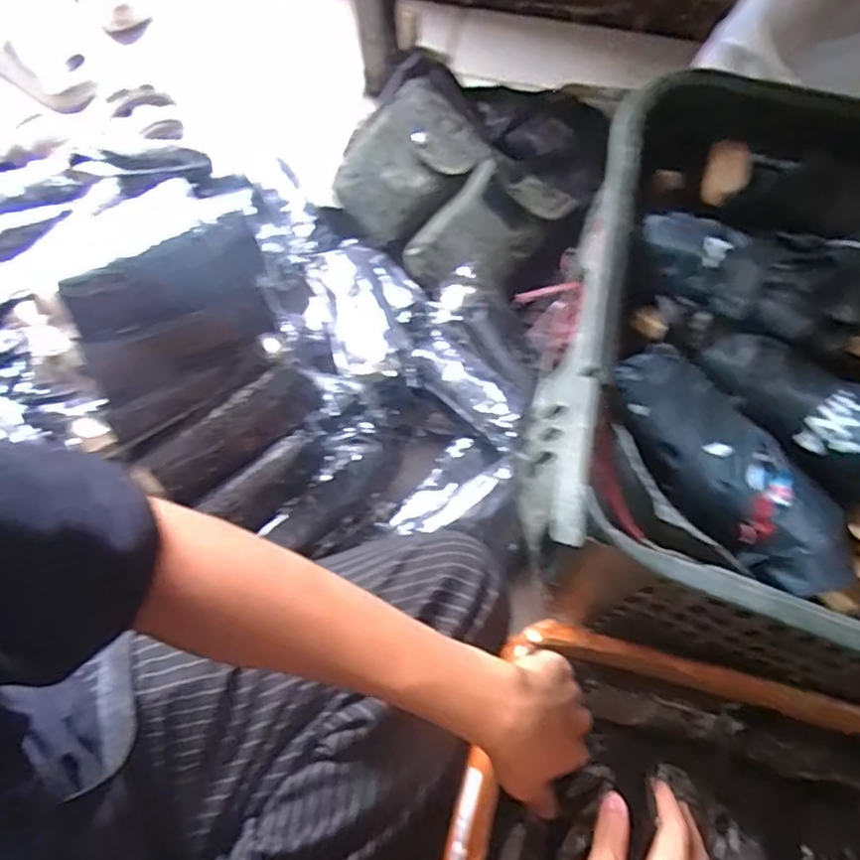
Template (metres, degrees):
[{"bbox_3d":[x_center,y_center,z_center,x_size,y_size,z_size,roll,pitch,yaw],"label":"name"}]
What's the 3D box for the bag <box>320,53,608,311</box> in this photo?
[{"bbox_3d":[0.051,-0.294,0.732,0.256,0.105,0.265,-39,71,-17],"label":"bag"}]

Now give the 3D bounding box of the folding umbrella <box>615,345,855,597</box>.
[{"bbox_3d":[0.162,0.022,0.352,0.056,0.034,0.155,-34,70,-15],"label":"folding umbrella"}]

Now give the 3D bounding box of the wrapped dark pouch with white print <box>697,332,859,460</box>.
[{"bbox_3d":[0.205,-0.017,0.345,0.111,0.030,0.048,32,69,13],"label":"wrapped dark pouch with white print"}]

